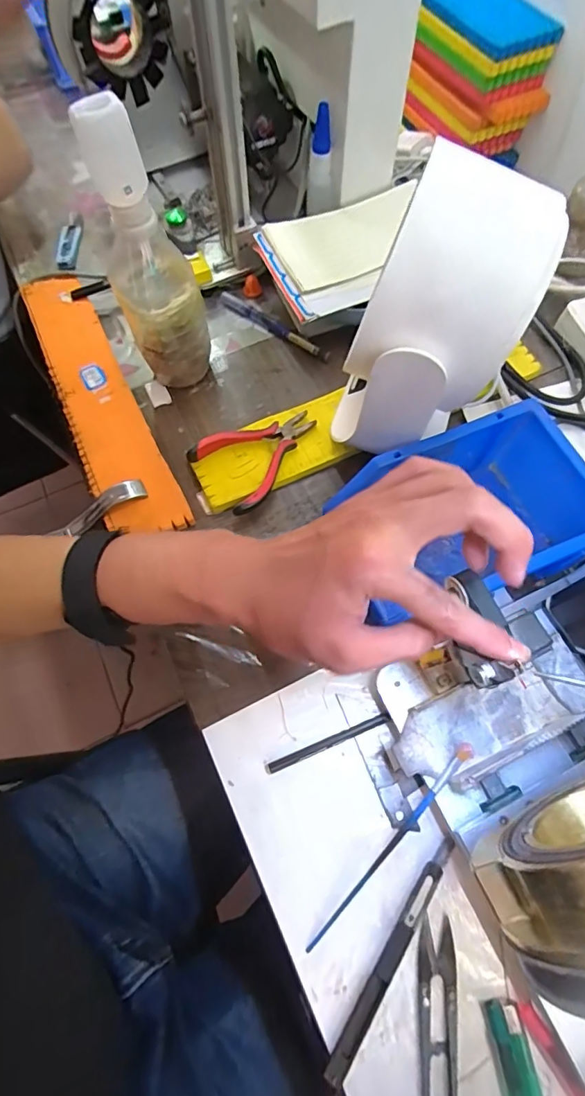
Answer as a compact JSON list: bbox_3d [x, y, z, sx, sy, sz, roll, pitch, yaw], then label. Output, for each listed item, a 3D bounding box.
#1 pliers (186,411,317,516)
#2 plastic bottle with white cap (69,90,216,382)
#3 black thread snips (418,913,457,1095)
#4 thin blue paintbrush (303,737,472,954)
[{"bbox_3d":[-0.025,-0.084,0.427,0.110,0.014,0.076,-34,71,-13],"label":"pliers"},{"bbox_3d":[-0.116,-0.232,0.396,0.061,0.220,0.071,-31,70,-12],"label":"plastic bottle with white cap"},{"bbox_3d":[0.088,0.286,0.290,0.023,0.004,0.101,5,67,3],"label":"black thread snips"},{"bbox_3d":[0.066,0.196,0.317,0.008,0.009,0.163,40,85,15],"label":"thin blue paintbrush"}]

